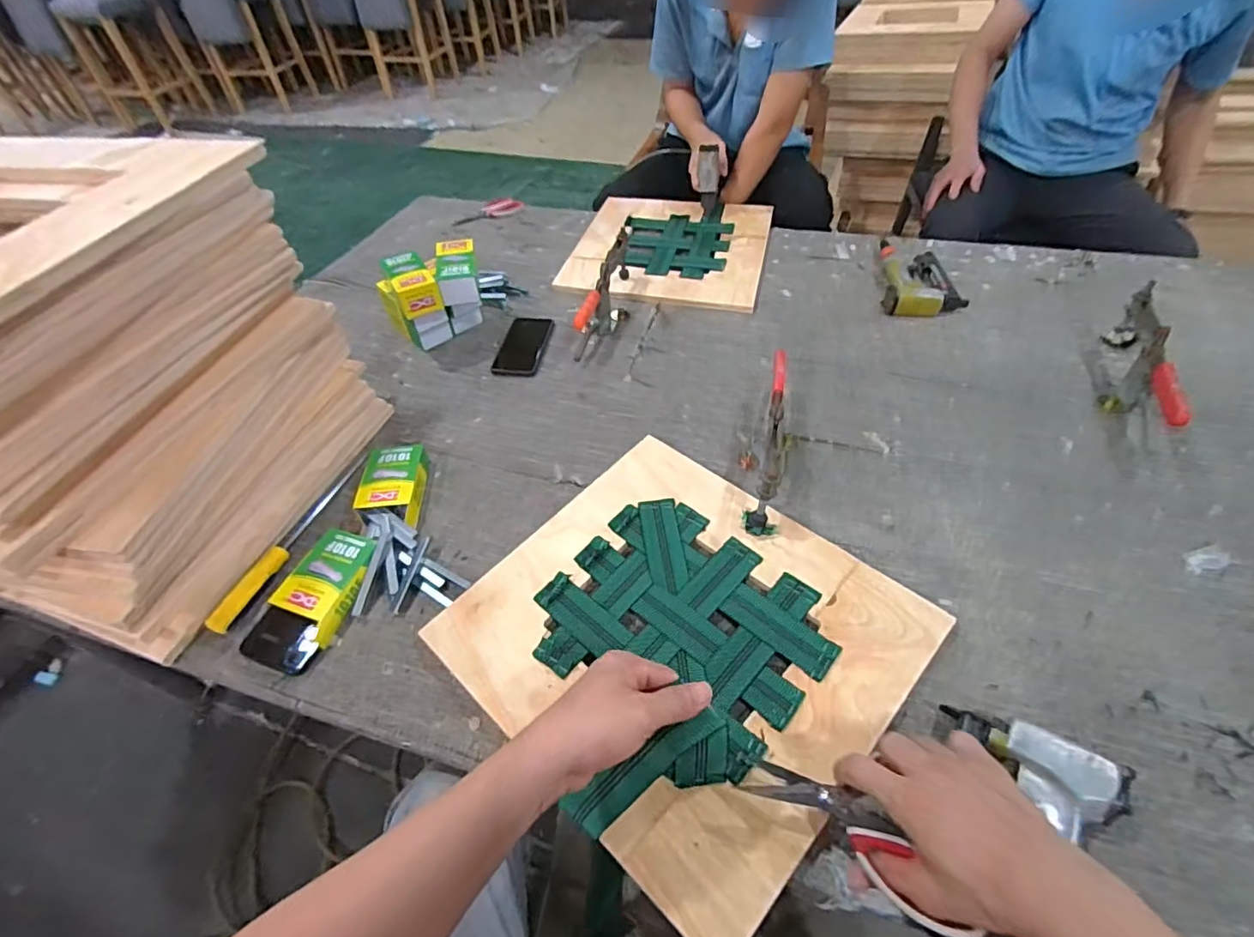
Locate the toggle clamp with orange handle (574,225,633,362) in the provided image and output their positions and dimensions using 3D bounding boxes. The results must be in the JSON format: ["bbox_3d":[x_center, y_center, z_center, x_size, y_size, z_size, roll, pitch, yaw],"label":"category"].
[{"bbox_3d":[-0.032,-0.327,1.018,0.057,0.095,0.300,10,50,12],"label":"toggle clamp with orange handle"}]

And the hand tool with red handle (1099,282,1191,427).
[{"bbox_3d":[0.748,-0.148,0.816,0.048,0.098,0.306,17,52,17],"label":"hand tool with red handle"}]

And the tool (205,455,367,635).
[{"bbox_3d":[-0.432,0.081,0.724,0.029,0.023,0.286,8,50,10],"label":"tool"}]

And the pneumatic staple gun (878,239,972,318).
[{"bbox_3d":[0.564,-0.377,1.066,0.140,0.046,0.263,10,50,12],"label":"pneumatic staple gun"}]

